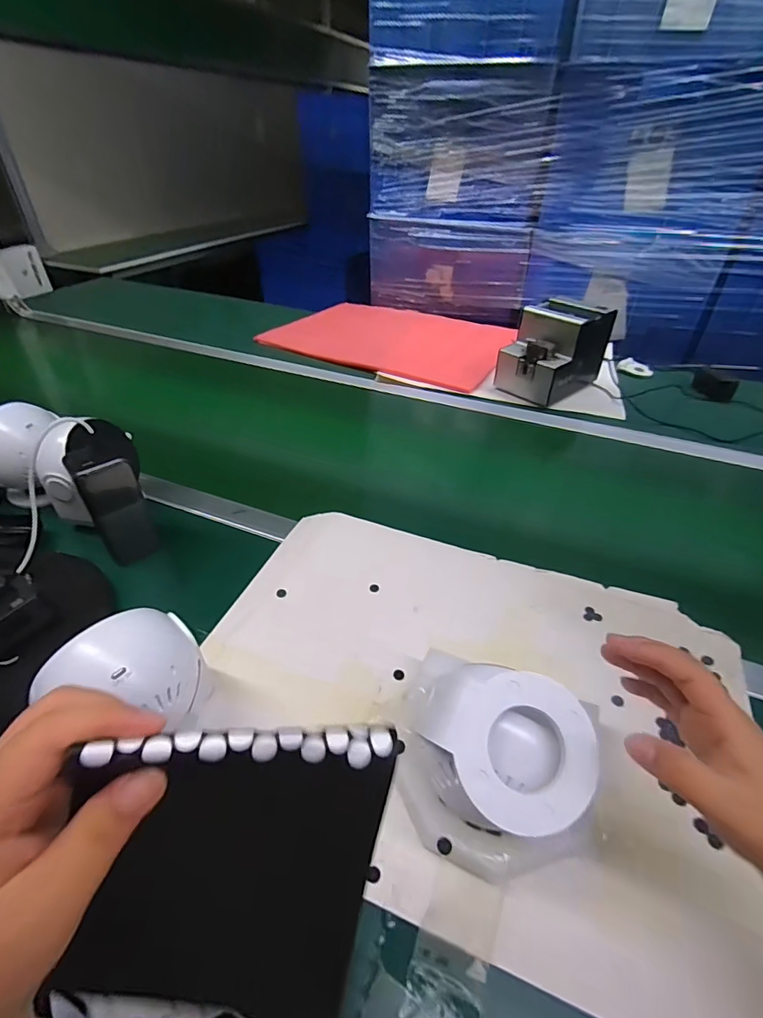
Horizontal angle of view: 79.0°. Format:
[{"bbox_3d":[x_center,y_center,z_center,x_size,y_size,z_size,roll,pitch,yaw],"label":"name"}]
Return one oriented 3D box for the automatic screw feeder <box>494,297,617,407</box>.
[{"bbox_3d":[0.330,-0.312,0.890,0.183,0.127,0.129,-31,49,-33],"label":"automatic screw feeder"}]

